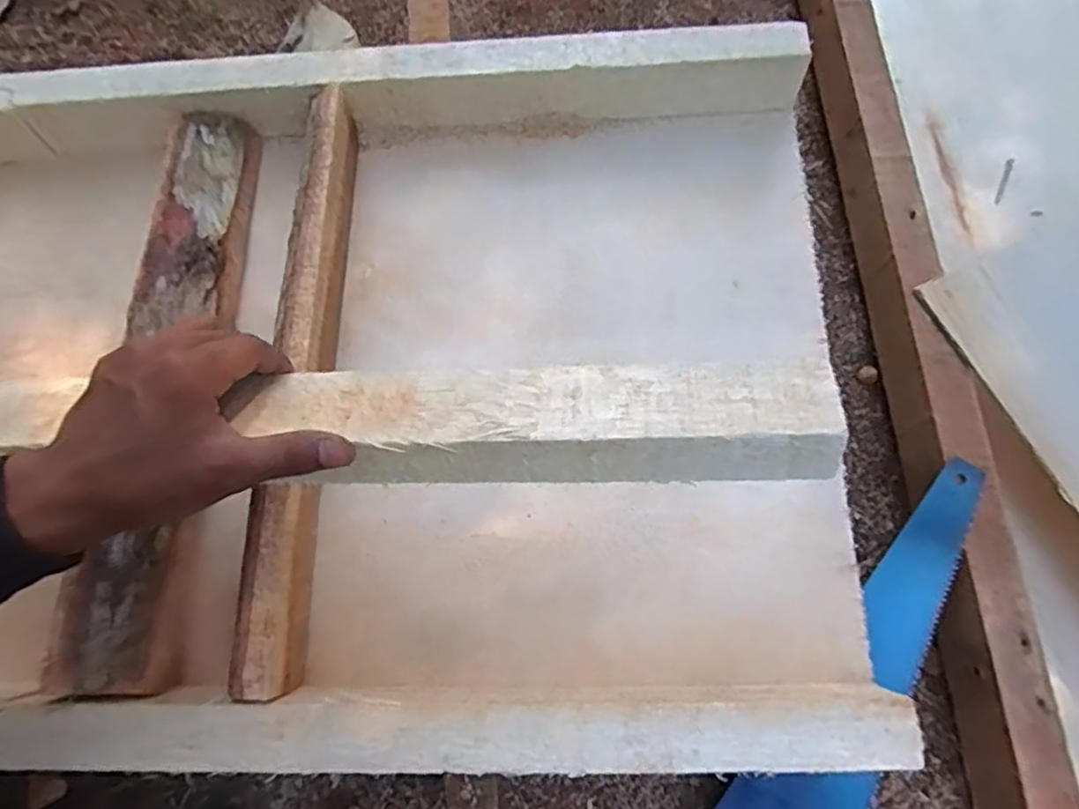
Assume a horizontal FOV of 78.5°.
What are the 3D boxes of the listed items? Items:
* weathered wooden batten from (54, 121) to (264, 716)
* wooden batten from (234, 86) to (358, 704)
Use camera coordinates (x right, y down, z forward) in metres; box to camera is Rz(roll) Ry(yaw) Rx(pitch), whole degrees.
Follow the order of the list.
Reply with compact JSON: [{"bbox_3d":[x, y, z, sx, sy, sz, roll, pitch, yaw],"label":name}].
[{"bbox_3d":[-0.260,-0.026,0.475,0.062,0.061,0.428,1,70,-1],"label":"weathered wooden batten"},{"bbox_3d":[-0.163,-0.026,0.461,0.028,0.068,0.423,1,70,-1],"label":"wooden batten"}]

